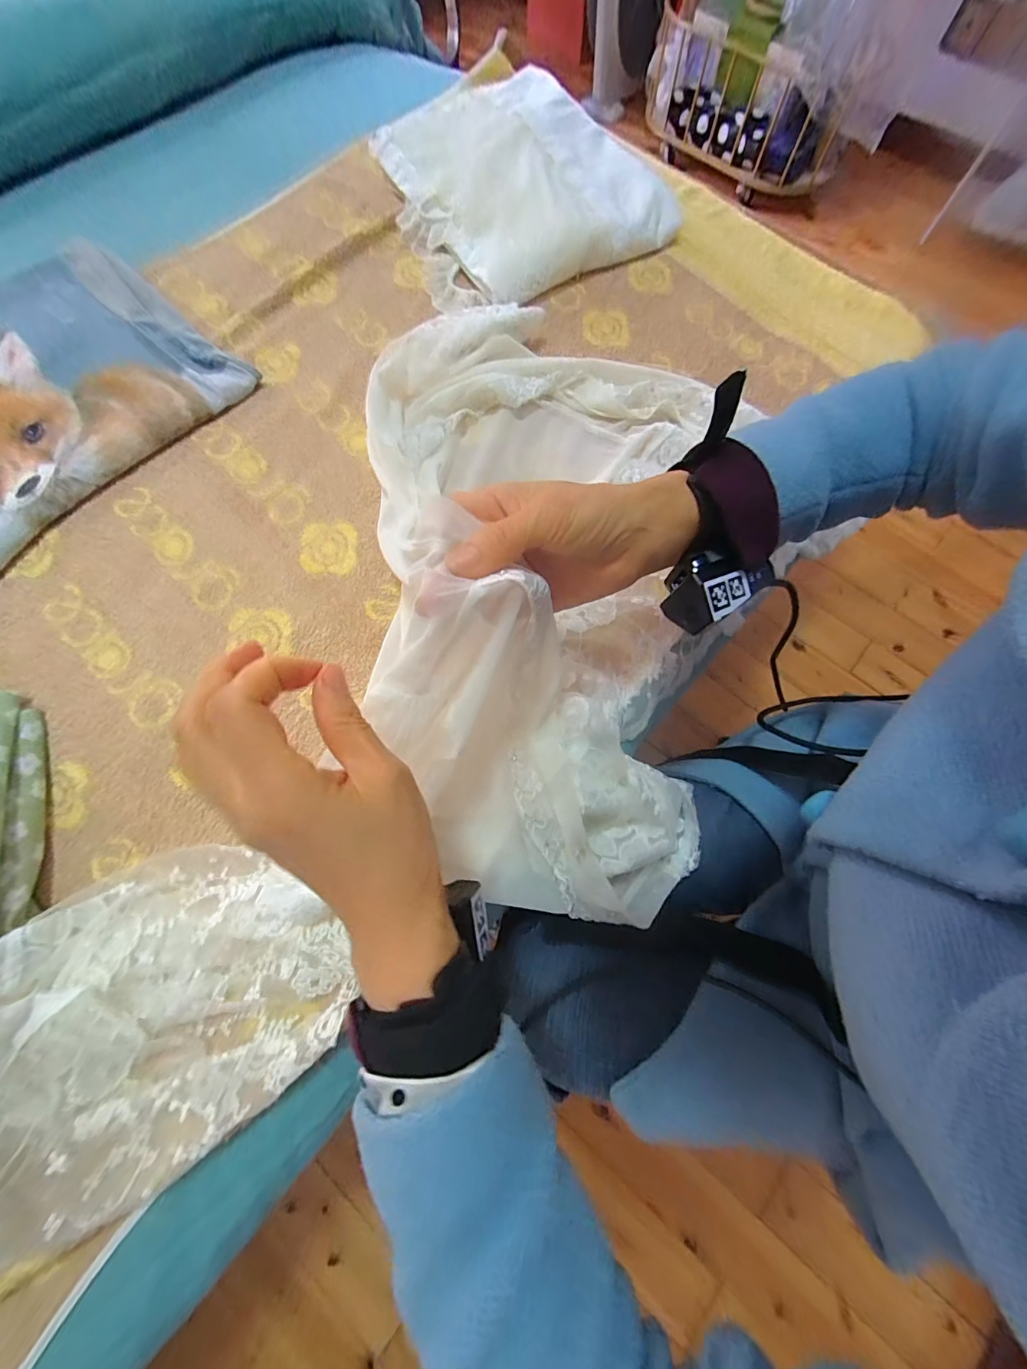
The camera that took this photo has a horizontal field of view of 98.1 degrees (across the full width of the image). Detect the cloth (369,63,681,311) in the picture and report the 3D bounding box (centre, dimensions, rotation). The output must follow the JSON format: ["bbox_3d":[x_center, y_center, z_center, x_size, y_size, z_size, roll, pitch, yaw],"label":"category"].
[{"bbox_3d":[-0.016,-0.550,0.484,0.295,0.051,0.302,-31,75,-8],"label":"cloth"}]

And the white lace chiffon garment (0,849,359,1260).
[{"bbox_3d":[-0.303,0.201,0.254,0.373,0.115,0.221,10,74,4],"label":"white lace chiffon garment"}]

